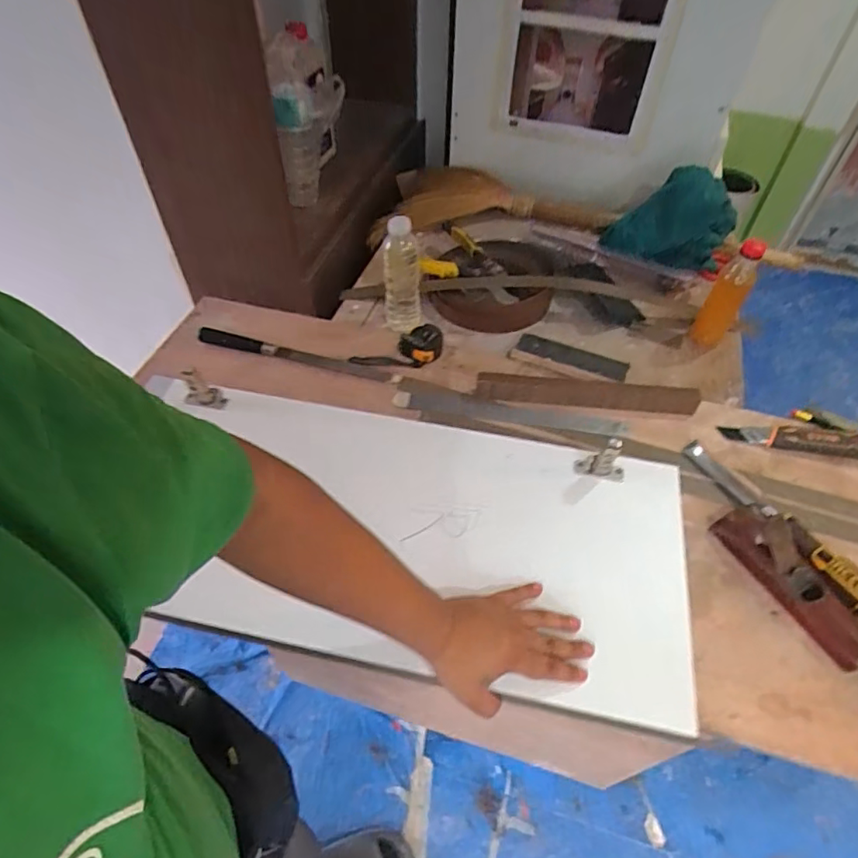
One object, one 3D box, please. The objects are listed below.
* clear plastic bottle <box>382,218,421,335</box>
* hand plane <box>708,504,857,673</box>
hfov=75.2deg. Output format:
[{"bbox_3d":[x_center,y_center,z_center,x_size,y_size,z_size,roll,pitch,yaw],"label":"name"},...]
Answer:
[{"bbox_3d":[-0.042,-0.236,0.868,0.059,0.181,0.054,-7,53,-7],"label":"clear plastic bottle"},{"bbox_3d":[0.415,0.164,0.622,0.071,0.046,0.196,-21,56,-17],"label":"hand plane"}]

